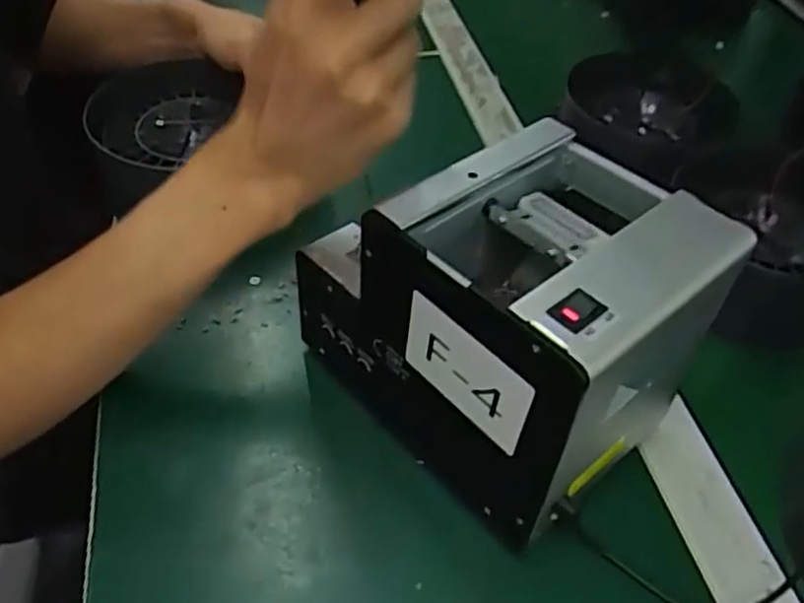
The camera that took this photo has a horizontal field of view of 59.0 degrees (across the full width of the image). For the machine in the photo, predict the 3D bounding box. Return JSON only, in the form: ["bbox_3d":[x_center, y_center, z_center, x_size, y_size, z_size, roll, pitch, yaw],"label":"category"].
[{"bbox_3d":[0.053,-0.004,0.374,0.142,0.145,0.180,-33,58,-26],"label":"machine"}]

